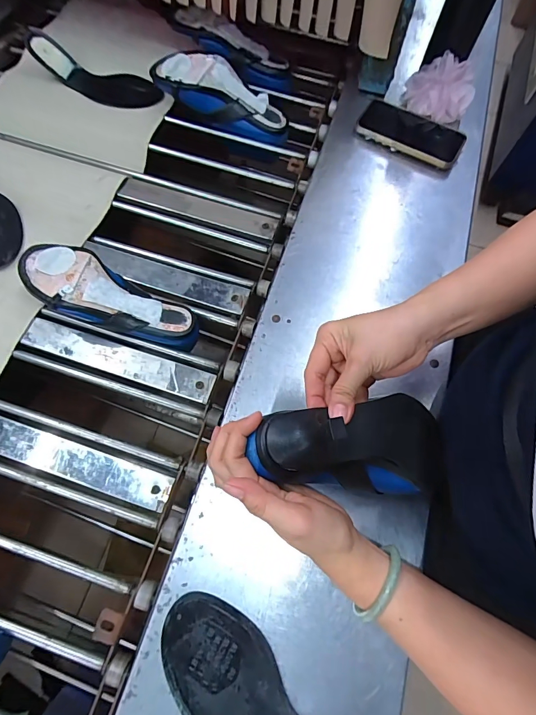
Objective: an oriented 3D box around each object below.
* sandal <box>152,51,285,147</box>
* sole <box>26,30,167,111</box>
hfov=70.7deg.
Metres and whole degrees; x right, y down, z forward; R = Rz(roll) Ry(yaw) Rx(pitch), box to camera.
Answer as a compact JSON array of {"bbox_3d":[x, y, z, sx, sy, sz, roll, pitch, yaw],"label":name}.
[{"bbox_3d":[-0.073,-0.433,0.627,0.231,0.060,0.073,23,70,-14],"label":"sandal"},{"bbox_3d":[-0.295,-0.480,0.651,0.219,0.038,0.073,17,70,-11],"label":"sole"}]

